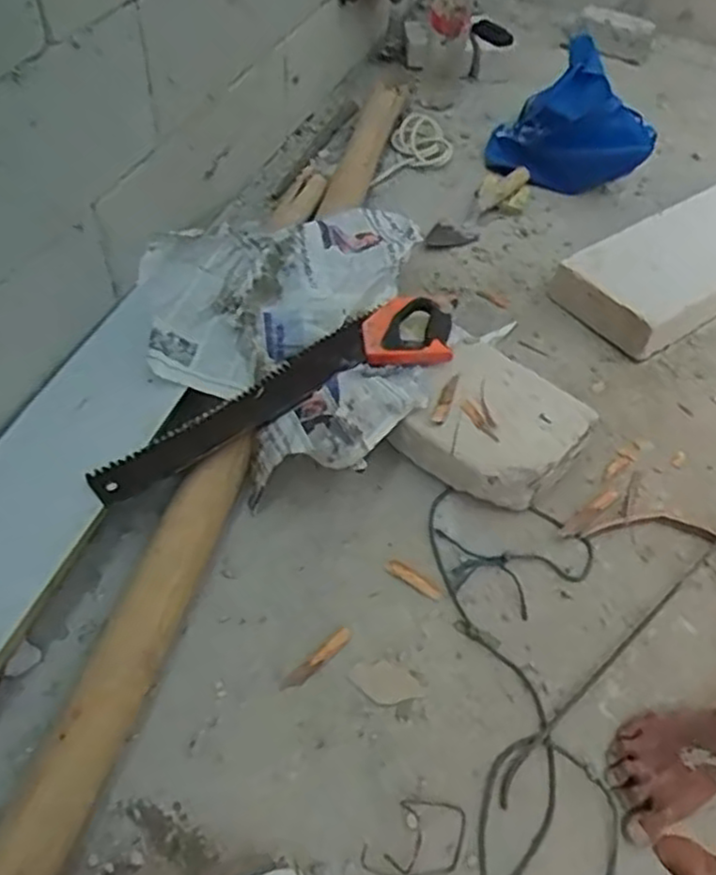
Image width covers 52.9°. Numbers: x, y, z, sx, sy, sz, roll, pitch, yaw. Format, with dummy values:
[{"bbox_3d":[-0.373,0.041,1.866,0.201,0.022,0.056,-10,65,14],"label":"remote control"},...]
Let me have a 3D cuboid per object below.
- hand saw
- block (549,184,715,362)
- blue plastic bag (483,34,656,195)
[{"bbox_3d":[-0.101,-0.071,0.949,0.529,0.038,0.126,-25,50,-19],"label":"hand saw"},{"bbox_3d":[0.604,-0.322,1.275,0.600,0.096,0.199,-27,58,-23],"label":"block"},{"bbox_3d":[0.405,-0.628,1.452,0.261,0.179,0.269,-7,52,-9],"label":"blue plastic bag"}]

